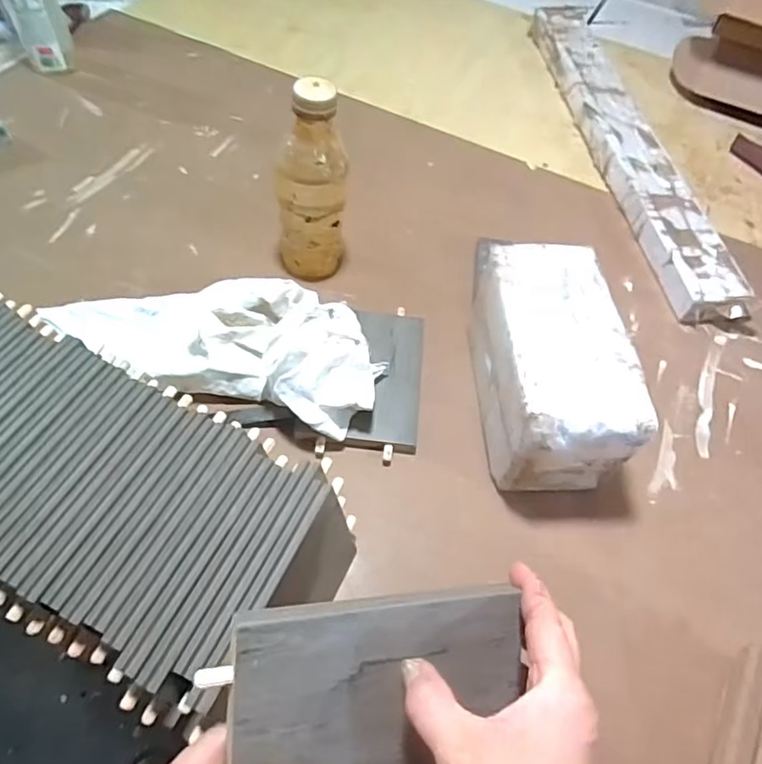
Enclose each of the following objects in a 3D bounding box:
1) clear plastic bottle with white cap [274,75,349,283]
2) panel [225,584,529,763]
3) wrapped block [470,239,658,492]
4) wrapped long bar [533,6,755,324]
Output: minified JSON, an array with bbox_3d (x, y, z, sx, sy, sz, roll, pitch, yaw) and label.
[{"bbox_3d":[-0.076,-0.191,0.568,0.067,0.207,0.064,40,62,19],"label":"clear plastic bottle with white cap"},{"bbox_3d":[0.002,0.161,0.273,0.146,0.006,0.112,5,85,-22],"label":"panel"},{"bbox_3d":[0.147,-0.010,0.524,0.114,0.128,0.216,-3,58,-6],"label":"wrapped block"},{"bbox_3d":[0.345,-0.353,0.813,0.091,0.046,0.678,-4,57,-8],"label":"wrapped long bar"}]

